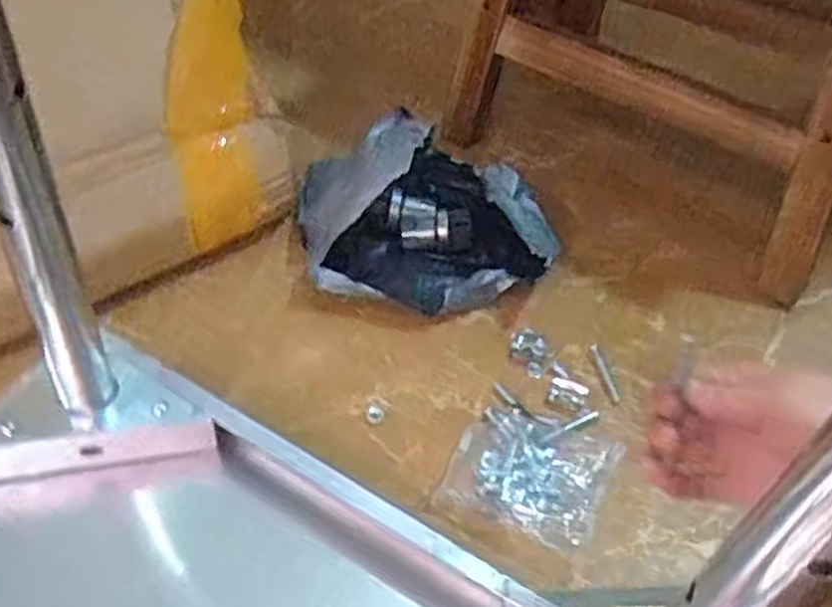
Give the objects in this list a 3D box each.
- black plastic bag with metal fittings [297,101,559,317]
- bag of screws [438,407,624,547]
[{"bbox_3d":[0.008,-0.093,0.714,0.216,0.109,0.176,-6,45,-11],"label":"black plastic bag with metal fittings"},{"bbox_3d":[0.084,0.122,0.583,0.110,0.018,0.096,18,46,12],"label":"bag of screws"}]

